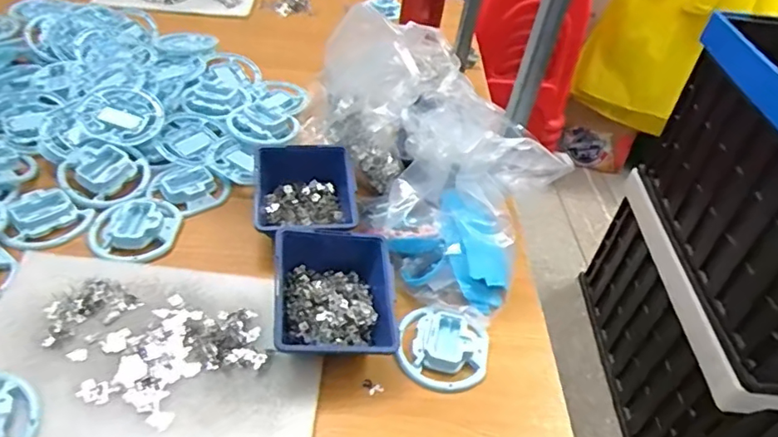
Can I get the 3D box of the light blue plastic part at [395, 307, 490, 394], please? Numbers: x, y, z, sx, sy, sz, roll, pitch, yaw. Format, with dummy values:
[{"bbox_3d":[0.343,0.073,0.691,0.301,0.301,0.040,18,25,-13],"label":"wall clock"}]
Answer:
[{"bbox_3d":[0.056,0.137,0.581,0.094,0.020,0.088,4,43,-4],"label":"light blue plastic part"}]

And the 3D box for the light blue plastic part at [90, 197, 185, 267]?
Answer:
[{"bbox_3d":[-0.302,0.012,0.660,0.099,0.027,0.105,4,43,-4],"label":"light blue plastic part"}]

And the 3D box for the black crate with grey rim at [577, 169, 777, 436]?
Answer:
[{"bbox_3d":[0.828,0.276,1.325,0.498,0.396,0.613,6,43,-2],"label":"black crate with grey rim"}]

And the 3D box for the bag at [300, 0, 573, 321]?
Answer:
[{"bbox_3d":[0.057,-0.111,0.715,0.215,0.164,0.426,-13,47,-21],"label":"bag"}]

